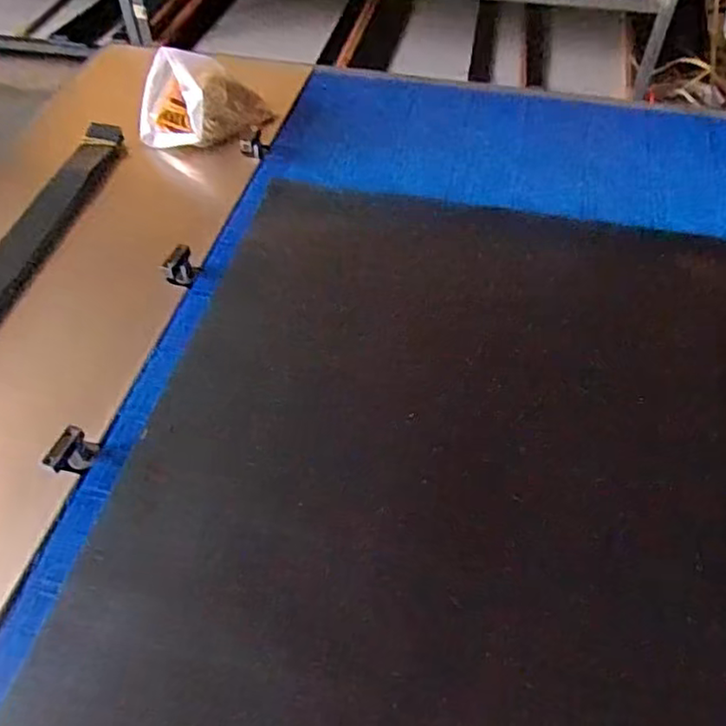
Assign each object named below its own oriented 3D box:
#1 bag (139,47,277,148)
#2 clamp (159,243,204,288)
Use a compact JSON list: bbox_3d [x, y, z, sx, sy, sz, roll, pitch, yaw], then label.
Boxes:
[{"bbox_3d":[-0.256,-0.422,1.040,0.203,0.122,0.102,-25,55,-18],"label":"bag"},{"bbox_3d":[-0.243,-0.129,0.875,0.034,0.048,0.042,30,58,22],"label":"clamp"}]

